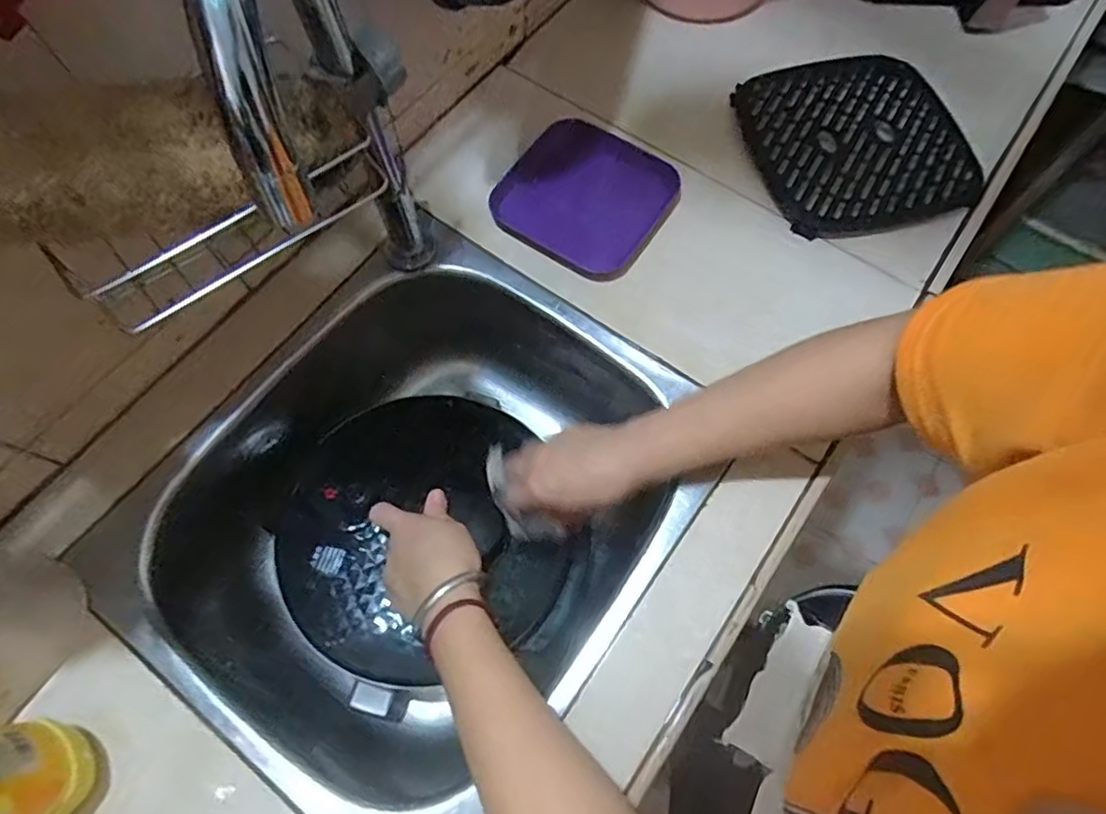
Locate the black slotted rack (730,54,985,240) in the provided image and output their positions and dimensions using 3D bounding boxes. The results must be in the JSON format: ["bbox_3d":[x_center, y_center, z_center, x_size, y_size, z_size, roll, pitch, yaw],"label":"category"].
[{"bbox_3d":[0.292,-0.258,0.579,0.197,0.013,0.193,-11,69,-4],"label":"black slotted rack"}]

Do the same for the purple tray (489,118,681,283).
[{"bbox_3d":[0.031,-0.196,0.558,0.143,0.023,0.136,31,72,12],"label":"purple tray"}]

